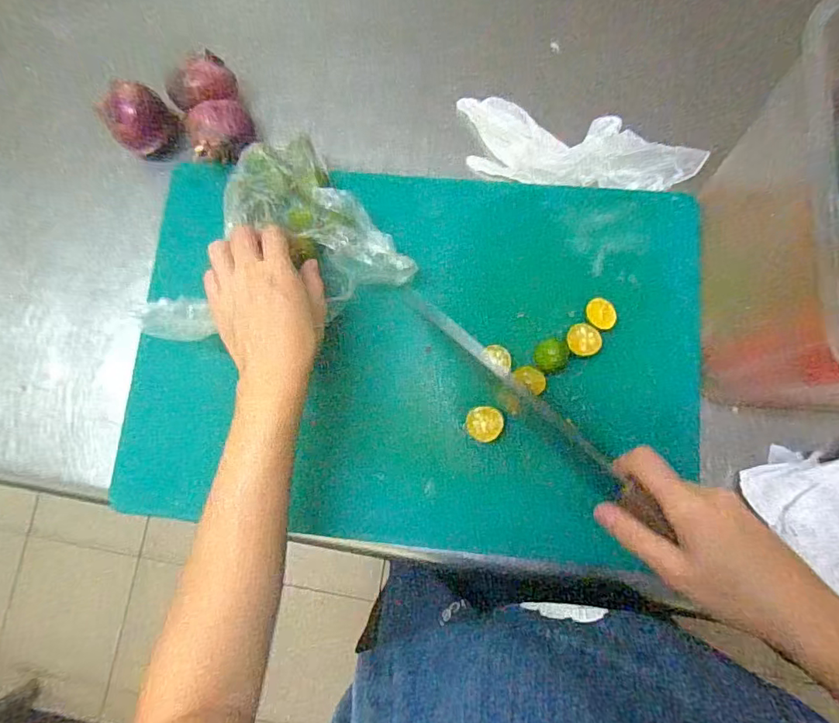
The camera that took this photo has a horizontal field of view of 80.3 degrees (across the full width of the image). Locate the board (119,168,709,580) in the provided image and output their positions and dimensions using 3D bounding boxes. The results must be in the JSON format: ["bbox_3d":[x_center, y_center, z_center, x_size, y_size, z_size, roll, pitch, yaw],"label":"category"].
[{"bbox_3d":[-0.008,-0.009,0.396,0.440,0.029,0.293,4,81,5],"label":"board"}]

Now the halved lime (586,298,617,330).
[{"bbox_3d":[0.142,-0.037,0.389,0.023,0.008,0.025,0,81,3],"label":"halved lime"}]

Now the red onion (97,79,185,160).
[{"bbox_3d":[-0.243,-0.210,0.440,0.050,0.054,0.049,0,81,3],"label":"red onion"}]

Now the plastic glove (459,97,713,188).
[{"bbox_3d":[0.135,-0.189,0.429,0.194,0.032,0.078,8,82,4],"label":"plastic glove"}]

